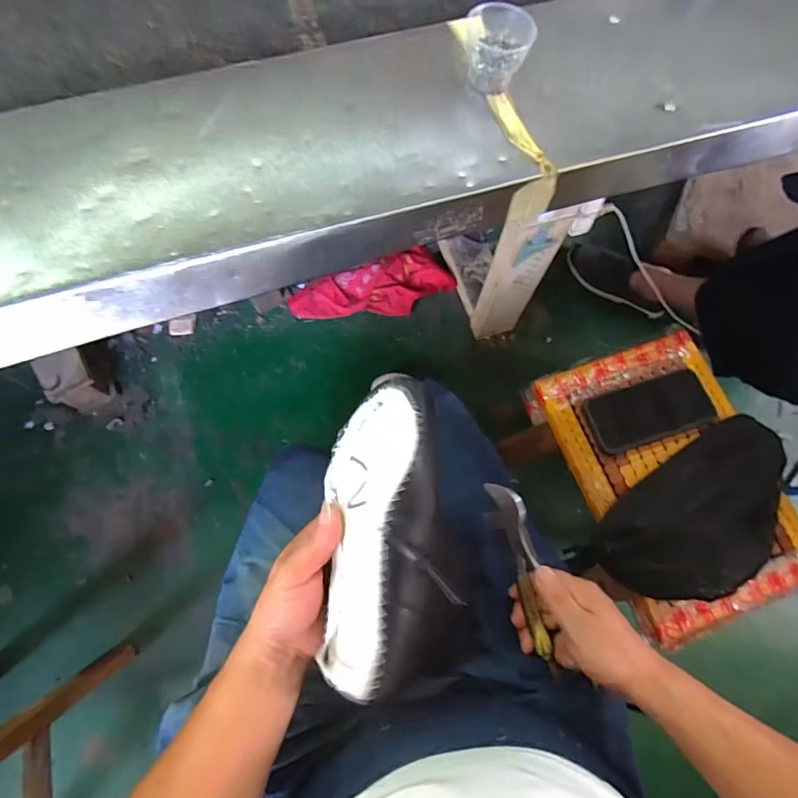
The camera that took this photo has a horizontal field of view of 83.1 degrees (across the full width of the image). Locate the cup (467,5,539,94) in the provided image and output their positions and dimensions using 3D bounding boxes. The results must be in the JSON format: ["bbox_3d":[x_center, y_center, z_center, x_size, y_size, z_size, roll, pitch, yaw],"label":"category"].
[{"bbox_3d":[0.097,-0.339,0.442,0.060,0.050,0.051,-12,75,-4],"label":"cup"}]

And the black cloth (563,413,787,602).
[{"bbox_3d":[0.366,0.143,0.556,0.284,0.091,0.157,-24,75,-8],"label":"black cloth"}]

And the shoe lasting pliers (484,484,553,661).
[{"bbox_3d":[0.118,0.164,0.441,0.034,0.026,0.163,-14,81,-4],"label":"shoe lasting pliers"}]

